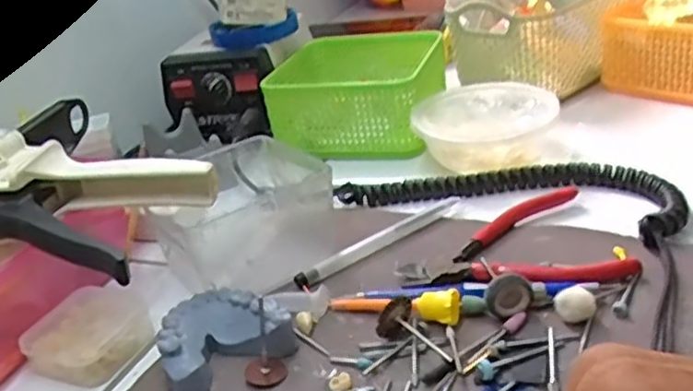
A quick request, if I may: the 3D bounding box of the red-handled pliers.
[{"bbox_3d":[0.115,0.021,0.421,0.106,0.012,0.113,2,30,16],"label":"red-handled pliers"}]

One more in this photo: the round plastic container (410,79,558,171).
[{"bbox_3d":[0.107,-0.051,0.528,0.098,0.045,0.098,-6,29,3],"label":"round plastic container"}]

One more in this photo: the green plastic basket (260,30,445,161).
[{"bbox_3d":[0.013,-0.093,0.608,0.127,0.056,0.134,3,31,18],"label":"green plastic basket"}]

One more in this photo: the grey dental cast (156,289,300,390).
[{"bbox_3d":[-0.064,0.070,0.363,0.066,0.022,0.053,-17,30,-17],"label":"grey dental cast"}]

